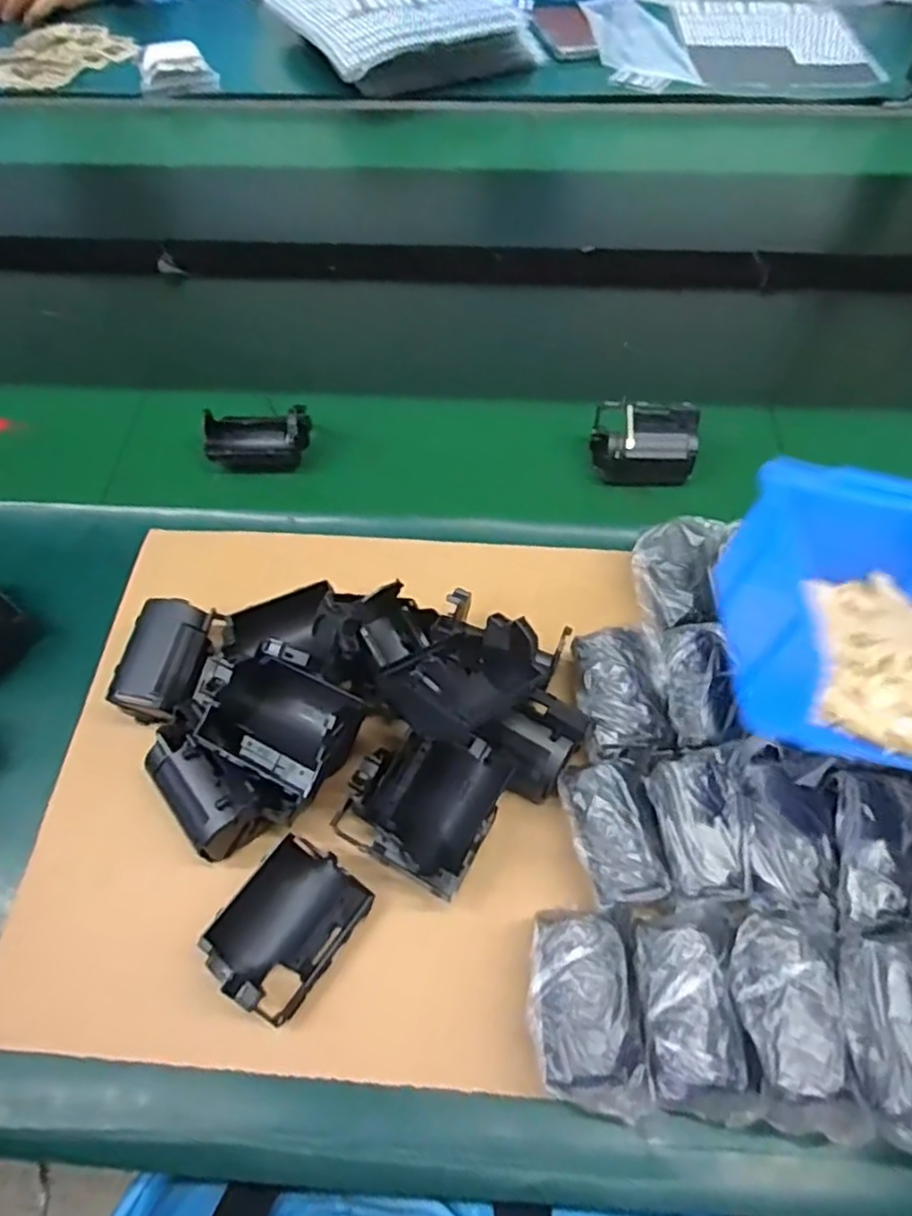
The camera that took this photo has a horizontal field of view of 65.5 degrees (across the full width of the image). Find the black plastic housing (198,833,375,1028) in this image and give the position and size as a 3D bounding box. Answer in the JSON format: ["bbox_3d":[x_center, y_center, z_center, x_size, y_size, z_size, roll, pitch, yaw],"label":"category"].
[{"bbox_3d":[-0.081,0.152,0.341,0.051,0.041,0.070,31,63,19],"label":"black plastic housing"}]

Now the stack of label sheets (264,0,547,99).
[{"bbox_3d":[-0.078,-0.773,0.931,0.271,0.059,0.317,-24,61,-14],"label":"stack of label sheets"}]

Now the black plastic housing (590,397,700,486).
[{"bbox_3d":[0.133,-0.115,0.501,0.071,0.042,0.041,1,58,2],"label":"black plastic housing"}]

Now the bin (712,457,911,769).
[{"bbox_3d":[0.194,0.001,0.318,0.134,0.071,0.122,7,58,5],"label":"bin"}]

